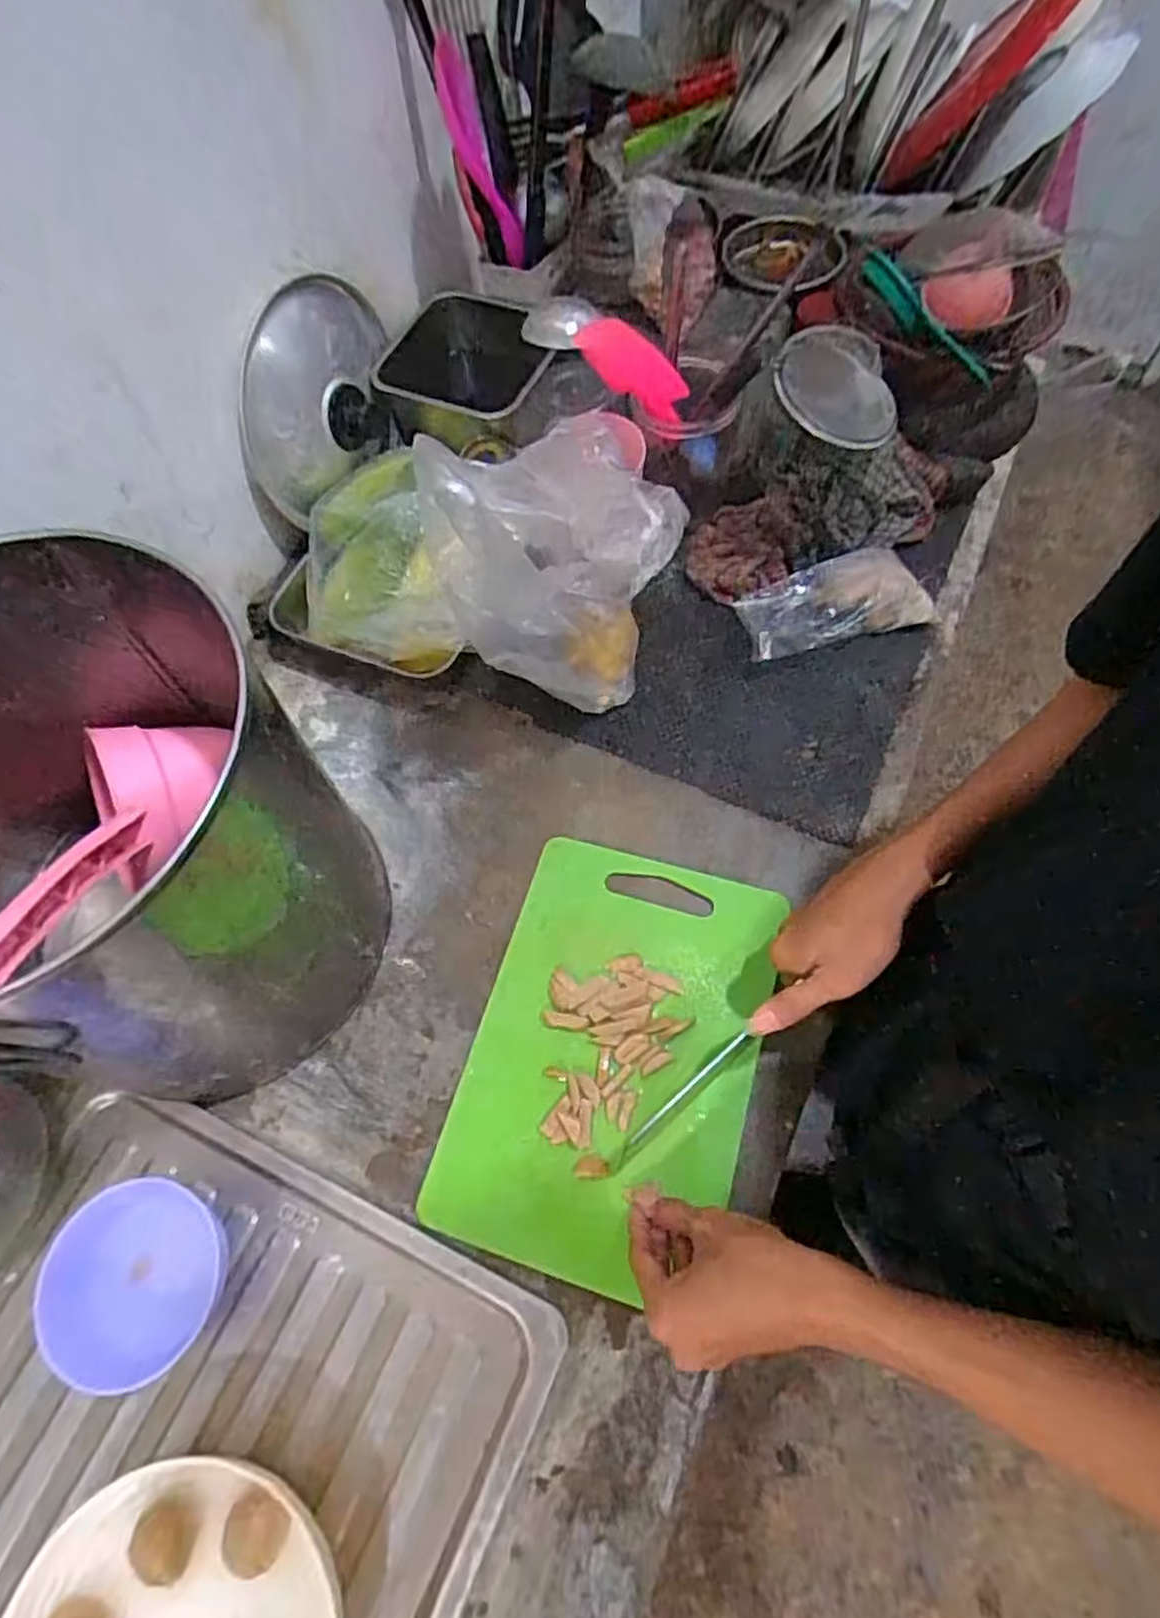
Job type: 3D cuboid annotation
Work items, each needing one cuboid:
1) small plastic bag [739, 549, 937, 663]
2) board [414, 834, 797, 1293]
[{"bbox_3d":[0.224,-0.186,0.687,0.164,0.039,0.080,-15,65,-6],"label":"small plastic bag"},{"bbox_3d":[0.026,0.173,0.561,0.198,0.012,0.296,15,66,8],"label":"board"}]

